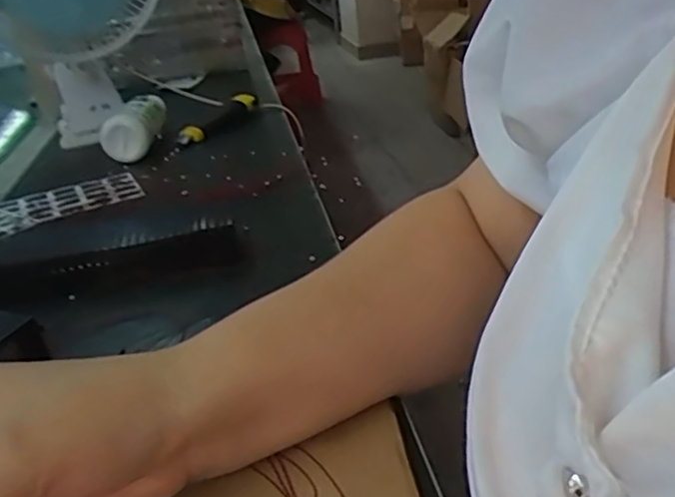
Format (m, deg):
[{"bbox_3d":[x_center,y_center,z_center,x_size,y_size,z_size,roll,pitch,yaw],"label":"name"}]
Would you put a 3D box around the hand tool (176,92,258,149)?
[{"bbox_3d":[-0.147,-0.159,0.821,0.035,0.026,0.165,5,28,23],"label":"hand tool"}]

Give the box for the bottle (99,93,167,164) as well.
[{"bbox_3d":[-0.235,-0.148,0.781,0.062,0.055,0.192,-10,26,-6],"label":"bottle"}]

